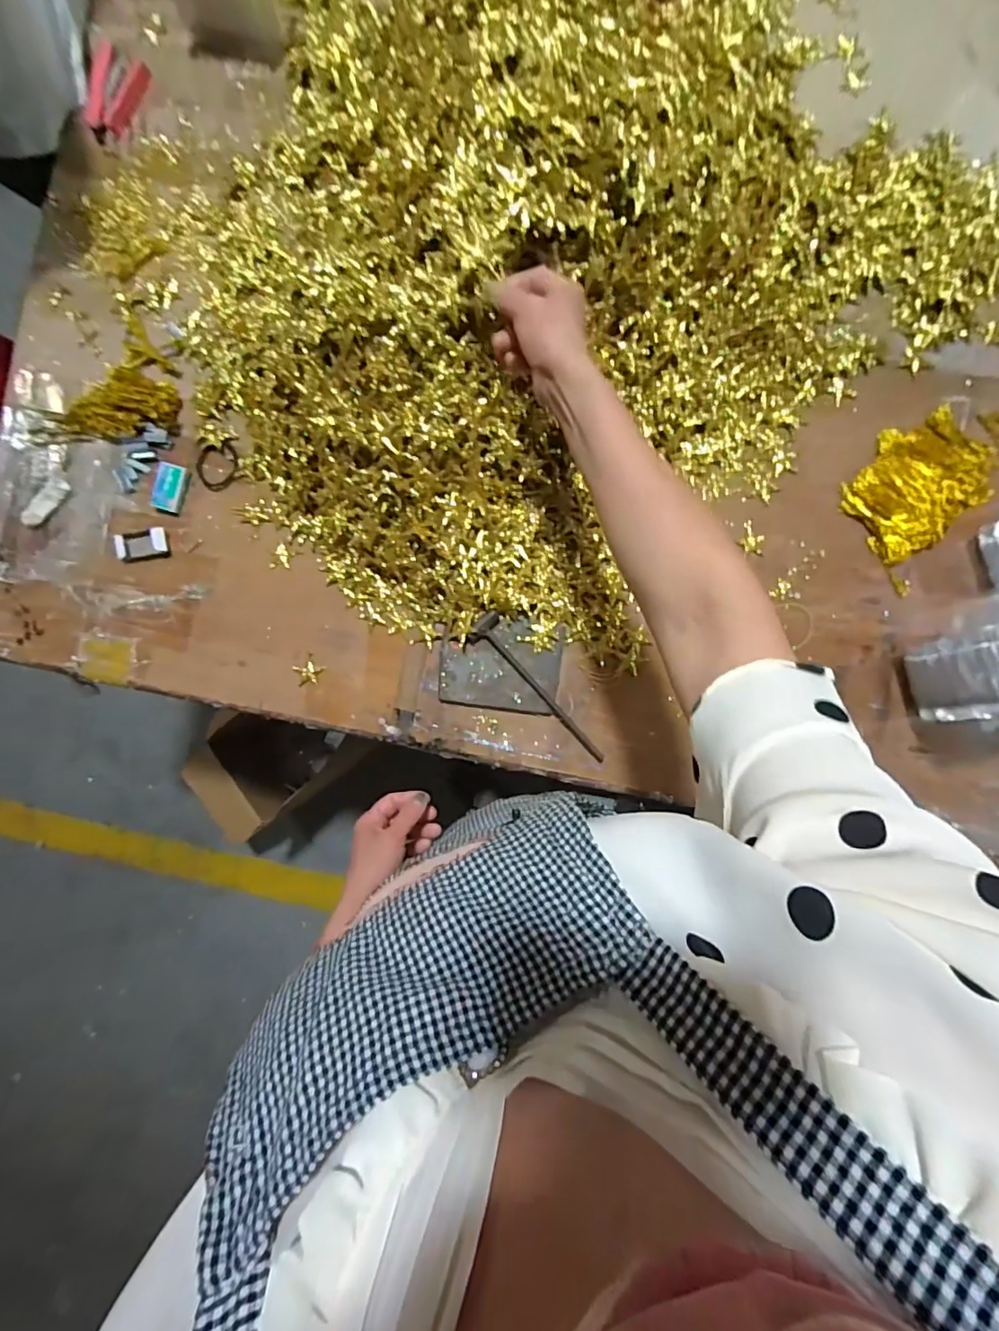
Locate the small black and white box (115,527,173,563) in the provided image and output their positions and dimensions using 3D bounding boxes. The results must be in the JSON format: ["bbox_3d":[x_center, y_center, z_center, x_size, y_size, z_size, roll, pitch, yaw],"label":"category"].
[{"bbox_3d":[-0.409,-0.137,0.611,0.062,0.015,0.033,-9,88,2],"label":"small black and white box"}]

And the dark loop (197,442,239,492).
[{"bbox_3d":[-0.322,-0.228,0.609,0.047,0.010,0.049,0,88,3],"label":"dark loop"}]

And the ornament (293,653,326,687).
[{"bbox_3d":[-0.217,0.007,0.605,0.034,0.004,0.031,-40,87,1],"label":"ornament"}]

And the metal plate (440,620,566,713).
[{"bbox_3d":[0.001,-0.001,0.590,0.132,0.011,0.097,6,95,2],"label":"metal plate"}]

